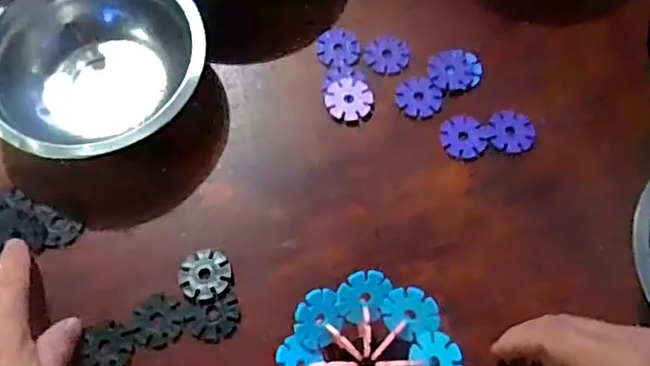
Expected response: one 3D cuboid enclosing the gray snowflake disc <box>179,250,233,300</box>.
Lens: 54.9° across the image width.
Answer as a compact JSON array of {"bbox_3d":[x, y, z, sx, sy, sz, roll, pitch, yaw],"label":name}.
[{"bbox_3d":[-0.073,0.055,0.379,0.030,0.004,0.029,0,67,0],"label":"gray snowflake disc"}]

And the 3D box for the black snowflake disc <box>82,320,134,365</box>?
[{"bbox_3d":[-0.125,0.095,0.361,0.028,0.004,0.031,-10,67,-5],"label":"black snowflake disc"}]

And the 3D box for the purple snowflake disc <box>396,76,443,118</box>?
[{"bbox_3d":[0.066,-0.060,0.437,0.031,0.004,0.031,0,67,0],"label":"purple snowflake disc"}]

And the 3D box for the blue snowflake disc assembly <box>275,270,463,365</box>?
[{"bbox_3d":[0.023,0.100,0.343,0.088,0.040,0.086,0,67,0],"label":"blue snowflake disc assembly"}]

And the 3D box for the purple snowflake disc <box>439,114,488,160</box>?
[{"bbox_3d":[0.094,-0.032,0.425,0.029,0.004,0.032,-18,71,-6],"label":"purple snowflake disc"}]

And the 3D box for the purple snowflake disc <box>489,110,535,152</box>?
[{"bbox_3d":[0.128,-0.036,0.428,0.030,0.006,0.031,-4,66,9],"label":"purple snowflake disc"}]

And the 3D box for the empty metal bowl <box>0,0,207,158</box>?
[{"bbox_3d":[-0.152,-0.077,0.415,0.141,0.047,0.135,0,67,0],"label":"empty metal bowl"}]

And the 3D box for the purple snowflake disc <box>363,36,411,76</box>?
[{"bbox_3d":[0.045,-0.092,0.451,0.032,0.004,0.032,0,67,0],"label":"purple snowflake disc"}]

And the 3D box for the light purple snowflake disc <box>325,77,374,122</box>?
[{"bbox_3d":[0.017,-0.059,0.436,0.032,0.005,0.034,0,67,0],"label":"light purple snowflake disc"}]

